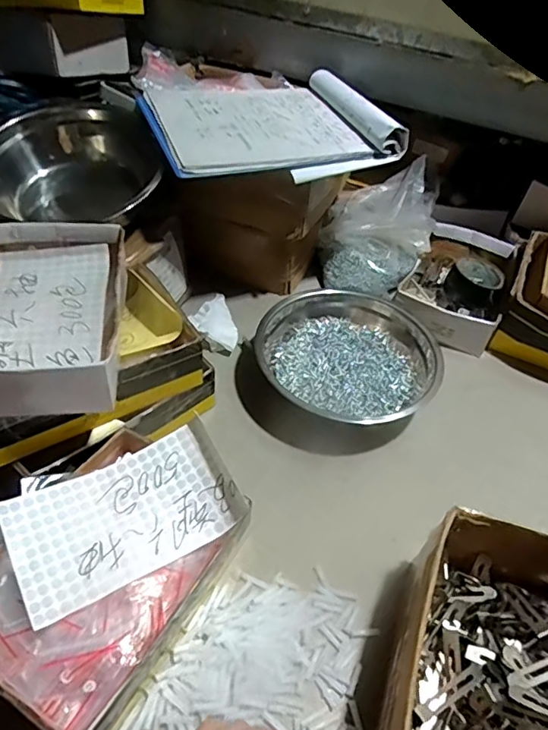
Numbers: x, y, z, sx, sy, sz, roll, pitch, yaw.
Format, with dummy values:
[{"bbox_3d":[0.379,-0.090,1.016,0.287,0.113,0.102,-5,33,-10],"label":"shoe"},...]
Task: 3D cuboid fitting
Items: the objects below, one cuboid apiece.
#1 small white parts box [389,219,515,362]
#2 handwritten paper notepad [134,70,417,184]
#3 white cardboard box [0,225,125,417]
[{"bbox_3d":[0.306,-0.136,0.870,0.156,0.054,0.252,25,49,17],"label":"small white parts box"},{"bbox_3d":[-0.015,-0.345,0.741,0.317,0.053,0.240,-14,49,-18],"label":"handwritten paper notepad"},{"bbox_3d":[-0.241,-0.053,0.555,0.156,0.080,0.228,-2,47,-8],"label":"white cardboard box"}]

